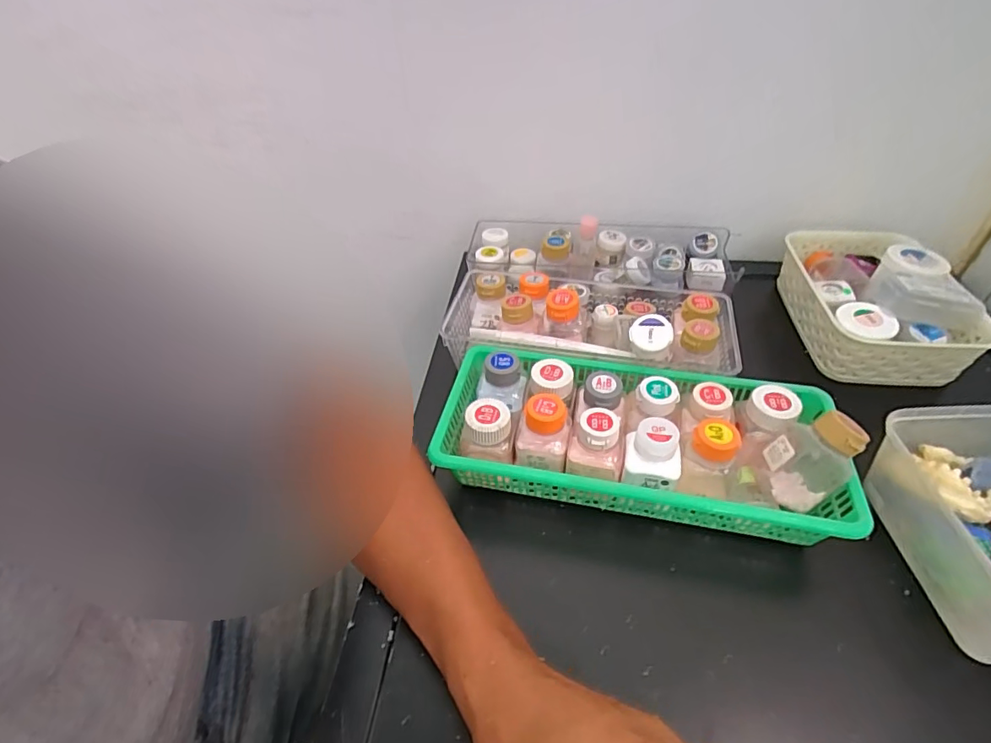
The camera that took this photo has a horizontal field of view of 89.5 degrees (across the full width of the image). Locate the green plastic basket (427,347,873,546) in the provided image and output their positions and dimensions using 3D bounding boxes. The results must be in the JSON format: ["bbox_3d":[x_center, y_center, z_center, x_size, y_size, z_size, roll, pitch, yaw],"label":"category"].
[{"bbox_3d":[0.106,0.050,0.397,0.291,0.069,0.128,8,45,10],"label":"green plastic basket"}]

